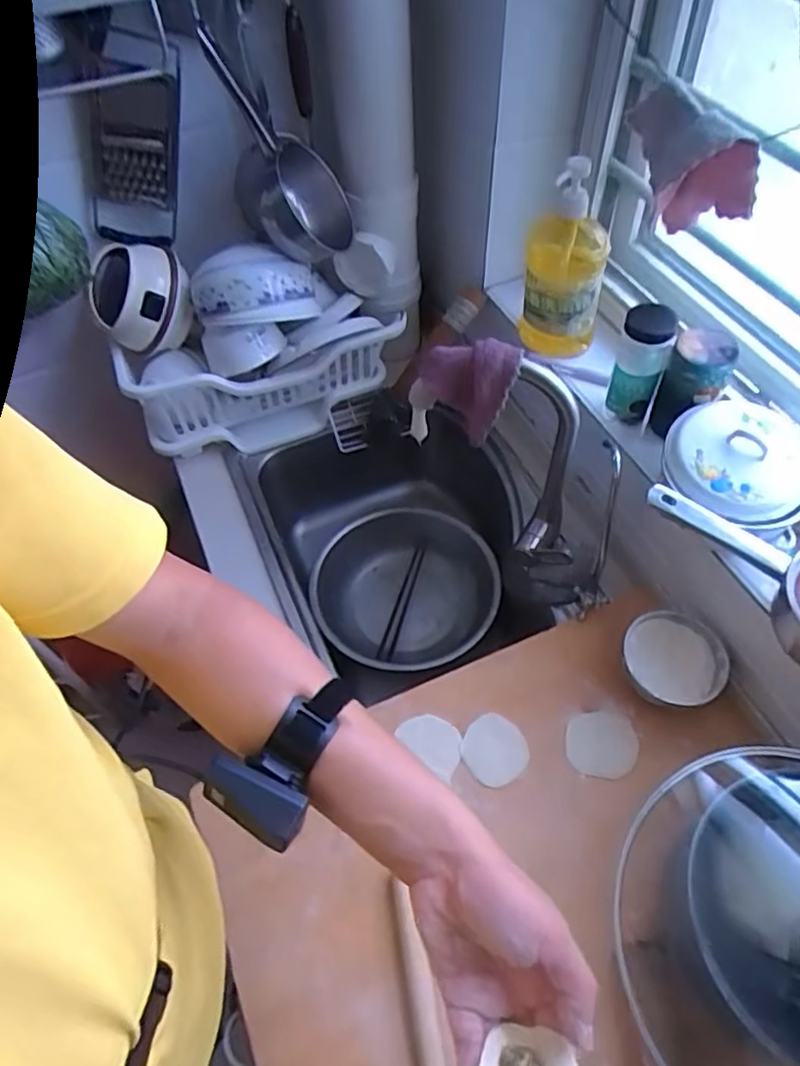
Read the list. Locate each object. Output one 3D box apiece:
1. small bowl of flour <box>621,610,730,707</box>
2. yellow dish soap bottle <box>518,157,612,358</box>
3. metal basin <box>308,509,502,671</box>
[{"bbox_3d":[0.329,0.152,0.780,0.115,0.046,0.128,22,59,17],"label":"small bowl of flour"},{"bbox_3d":[0.221,-0.359,0.859,0.103,0.276,0.105,9,56,8],"label":"yellow dish soap bottle"},{"bbox_3d":[0.007,0.094,1.137,0.305,0.095,0.290,-1,55,2],"label":"metal basin"}]

